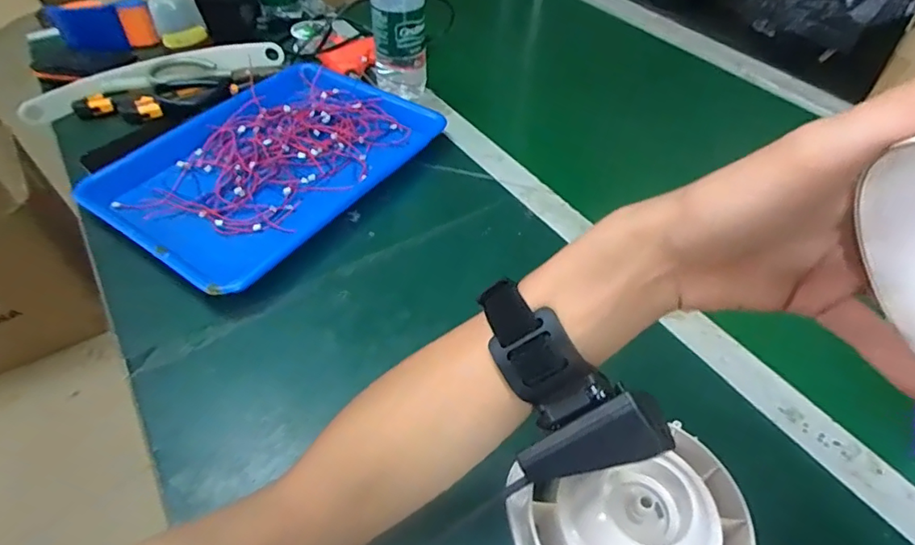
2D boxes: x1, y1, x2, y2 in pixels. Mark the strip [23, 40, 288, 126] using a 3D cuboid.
[{"bbox_3d":[-0.400,-0.265,0.702,0.329,0.030,0.073,-17,50,-15],"label":"strip"}]

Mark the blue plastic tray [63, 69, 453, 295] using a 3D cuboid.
[{"bbox_3d":[-0.208,-0.129,0.596,0.249,0.030,0.345,29,54,23],"label":"blue plastic tray"}]

